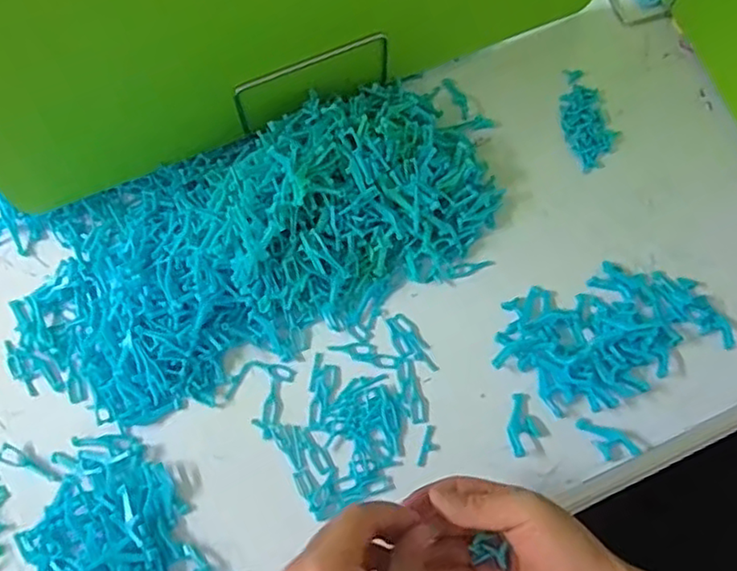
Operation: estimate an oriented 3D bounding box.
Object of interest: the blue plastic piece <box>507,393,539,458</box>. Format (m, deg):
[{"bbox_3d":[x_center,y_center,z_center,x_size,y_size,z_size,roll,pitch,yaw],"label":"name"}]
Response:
[{"bbox_3d":[0.124,0.112,0.523,0.024,0.006,0.049,-8,68,-1],"label":"blue plastic piece"}]

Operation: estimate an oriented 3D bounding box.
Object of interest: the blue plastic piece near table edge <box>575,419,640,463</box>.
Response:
[{"bbox_3d":[0.193,0.122,0.519,0.027,0.008,0.048,-36,71,-11],"label":"blue plastic piece near table edge"}]

